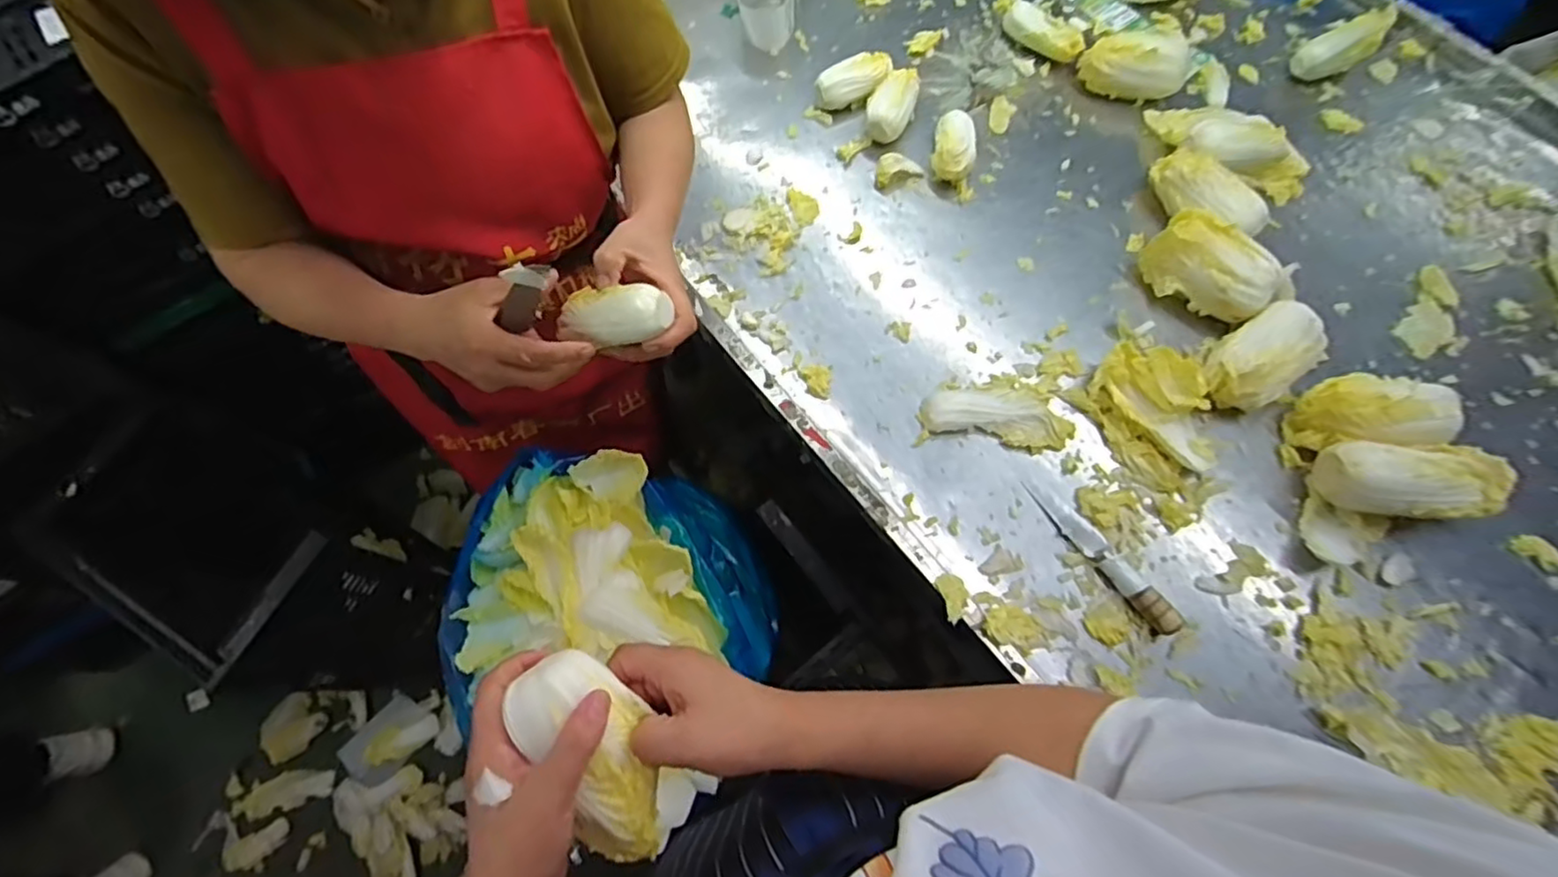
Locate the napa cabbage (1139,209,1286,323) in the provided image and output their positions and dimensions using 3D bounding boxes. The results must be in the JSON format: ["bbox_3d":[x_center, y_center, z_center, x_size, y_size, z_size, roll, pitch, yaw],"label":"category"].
[{"bbox_3d":[0.501,-0.199,0.776,0.144,0.072,0.091,32,72,11],"label":"napa cabbage"}]

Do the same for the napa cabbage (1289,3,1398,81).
[{"bbox_3d":[0.786,-0.543,0.922,0.151,0.053,0.060,-30,72,-11],"label":"napa cabbage"}]

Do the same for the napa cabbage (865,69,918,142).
[{"bbox_3d":[0.148,-0.436,0.874,0.061,0.045,0.108,16,70,6],"label":"napa cabbage"}]

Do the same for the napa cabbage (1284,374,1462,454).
[{"bbox_3d":[0.633,-0.021,0.710,0.136,0.071,0.070,9,69,3],"label":"napa cabbage"}]

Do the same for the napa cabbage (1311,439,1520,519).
[{"bbox_3d":[0.648,0.046,0.672,0.169,0.068,0.071,3,69,1],"label":"napa cabbage"}]

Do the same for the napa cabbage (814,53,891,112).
[{"bbox_3d":[0.104,-0.478,0.891,0.115,0.042,0.057,-21,71,-8],"label":"napa cabbage"}]

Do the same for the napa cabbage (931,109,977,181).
[{"bbox_3d":[0.226,-0.374,0.855,0.054,0.048,0.094,8,69,2],"label":"napa cabbage"}]

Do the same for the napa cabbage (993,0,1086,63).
[{"bbox_3d":[0.355,-0.581,0.938,0.040,0.041,0.157,-35,73,-13],"label":"napa cabbage"}]

